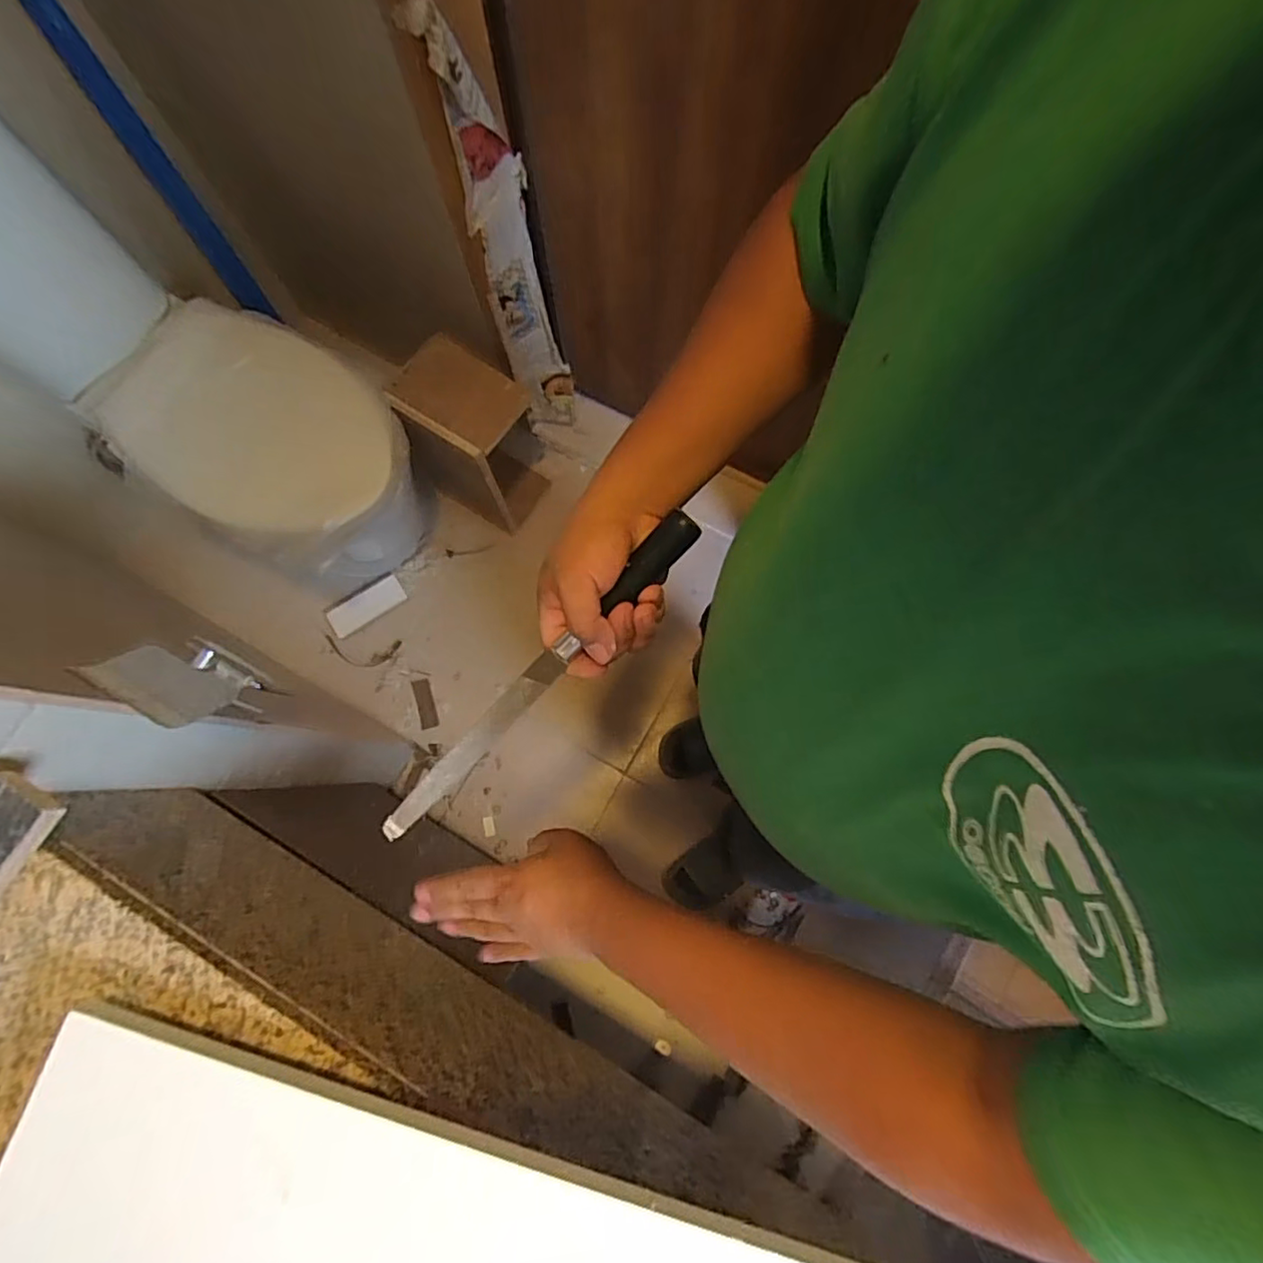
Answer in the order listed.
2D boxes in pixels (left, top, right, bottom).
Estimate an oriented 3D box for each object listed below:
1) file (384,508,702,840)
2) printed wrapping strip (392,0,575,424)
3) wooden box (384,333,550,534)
[{"bbox_3d":[-0.075,0.041,0.427,0.328,0.019,0.021,-45,79,15],"label":"file"},{"bbox_3d":[-0.212,-0.646,1.090,0.122,0.804,0.072,-20,77,-4],"label":"printed wrapping strip"},{"bbox_3d":[-0.326,-0.387,1.282,0.226,0.399,0.197,31,79,8],"label":"wooden box"}]

